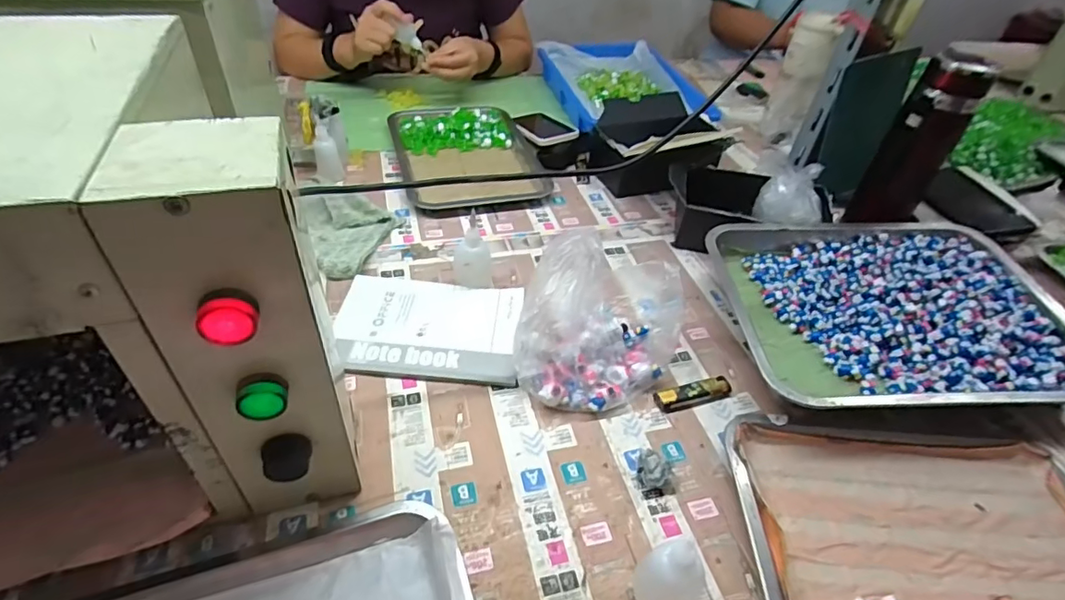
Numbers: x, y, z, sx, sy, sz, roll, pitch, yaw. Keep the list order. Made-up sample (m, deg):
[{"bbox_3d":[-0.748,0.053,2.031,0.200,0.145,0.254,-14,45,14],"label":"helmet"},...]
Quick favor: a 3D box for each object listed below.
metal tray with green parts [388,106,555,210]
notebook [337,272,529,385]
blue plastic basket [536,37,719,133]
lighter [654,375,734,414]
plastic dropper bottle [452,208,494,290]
[{"bbox_3d":[-0.114,-0.250,0.876,0.215,0.028,0.301,-11,45,-18],"label":"metal tray with green parts"},{"bbox_3d":[-0.111,0.028,0.578,0.190,0.010,0.135,5,42,-1],"label":"notebook"},{"bbox_3d":[0.165,-0.402,1.021,0.231,0.072,0.431,-6,44,-13],"label":"blue plastic basket"},{"bbox_3d":[0.162,0.095,0.538,0.078,0.015,0.023,-10,45,-17],"label":"lighter"},{"bbox_3d":[-0.068,-0.056,0.615,0.046,0.085,0.037,3,43,-3],"label":"plastic dropper bottle"}]

